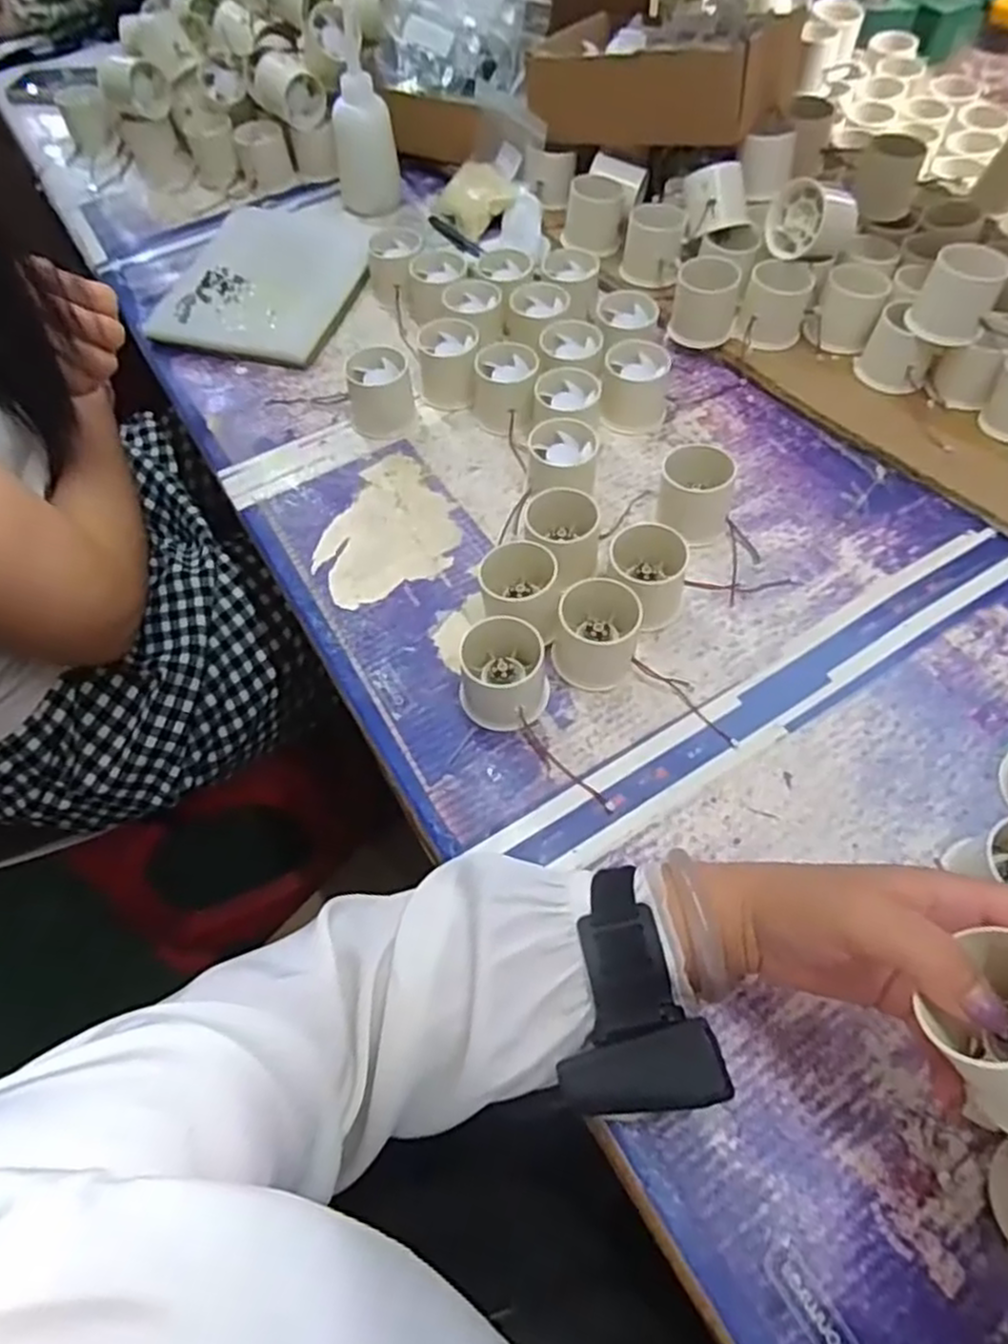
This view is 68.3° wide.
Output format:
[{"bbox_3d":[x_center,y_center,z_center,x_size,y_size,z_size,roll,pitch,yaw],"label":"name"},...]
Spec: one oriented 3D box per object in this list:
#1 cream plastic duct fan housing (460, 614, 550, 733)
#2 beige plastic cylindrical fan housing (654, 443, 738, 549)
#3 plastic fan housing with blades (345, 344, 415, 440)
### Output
[{"bbox_3d":[-0.001,0.001,0.464,0.054,0.050,0.053,-3,59,2],"label":"cream plastic duct fan housing"},{"bbox_3d":[0.135,-0.124,0.524,0.050,0.050,0.051,-2,59,3],"label":"beige plastic cylindrical fan housing"},{"bbox_3d":[-0.100,-0.232,0.611,0.049,0.046,0.055,4,59,6],"label":"plastic fan housing with blades"}]

